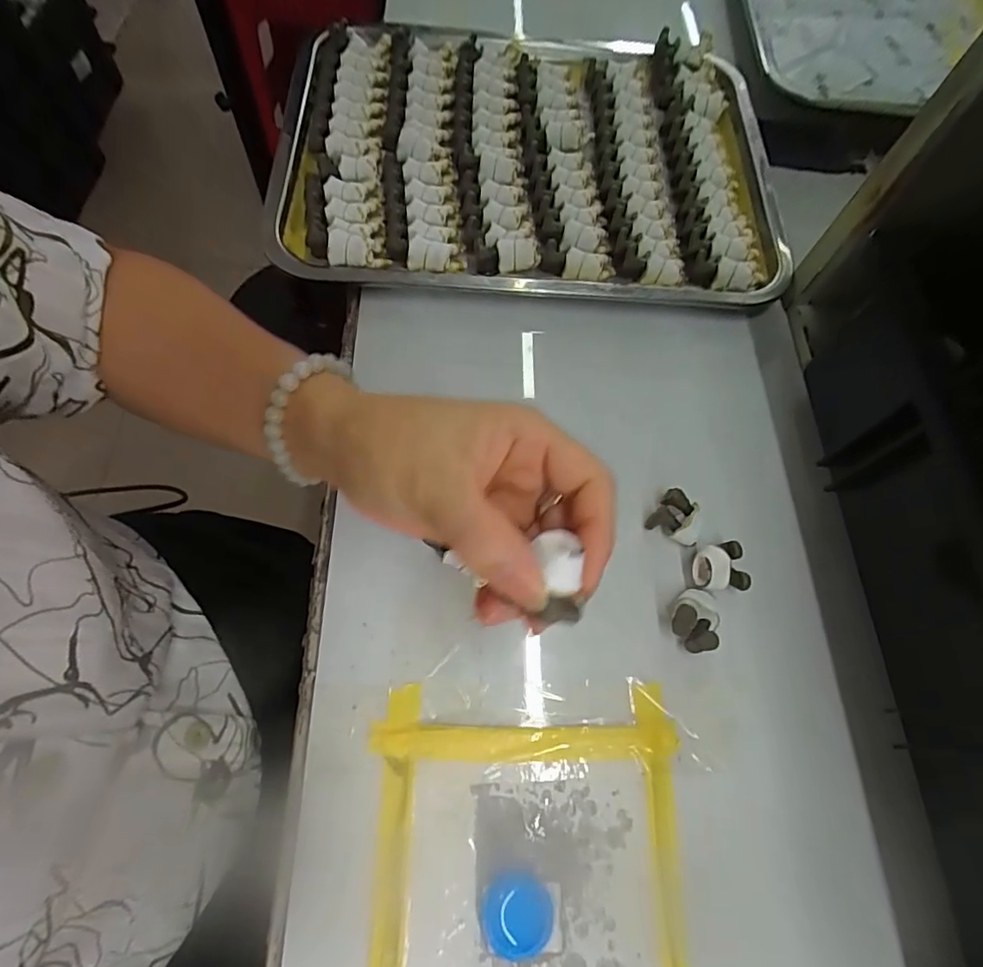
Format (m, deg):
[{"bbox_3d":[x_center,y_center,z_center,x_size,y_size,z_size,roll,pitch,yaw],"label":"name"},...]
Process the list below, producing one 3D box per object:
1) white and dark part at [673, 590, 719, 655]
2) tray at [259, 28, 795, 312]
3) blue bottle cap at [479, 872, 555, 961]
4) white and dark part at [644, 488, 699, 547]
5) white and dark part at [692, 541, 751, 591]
[{"bbox_3d":[0.103,0.071,0.273,0.024,0.024,0.029,-10,68,-8],"label":"white and dark part"},{"bbox_3d":[0.029,-0.239,0.396,0.357,0.033,0.263,1,67,-3],"label":"tray"},{"bbox_3d":[0.011,0.182,0.225,0.030,0.006,0.029,0,68,0],"label":"blue bottle cap"},{"bbox_3d":[0.102,0.019,0.295,0.026,0.017,0.022,30,68,9],"label":"white and dark part"},{"bbox_3d":[0.120,0.045,0.285,0.028,0.023,0.024,-6,68,-6],"label":"white and dark part"}]

